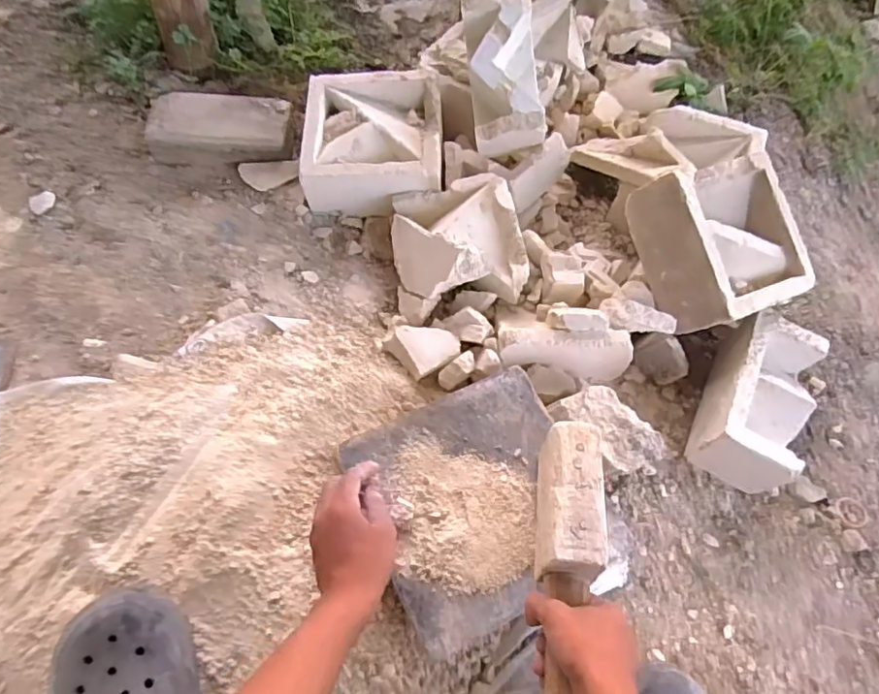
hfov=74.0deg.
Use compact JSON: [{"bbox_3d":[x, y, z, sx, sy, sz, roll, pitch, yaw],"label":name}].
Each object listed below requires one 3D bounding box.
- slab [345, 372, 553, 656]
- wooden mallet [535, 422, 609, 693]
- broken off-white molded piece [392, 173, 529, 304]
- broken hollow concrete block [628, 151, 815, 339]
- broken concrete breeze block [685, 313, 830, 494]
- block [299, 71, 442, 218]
[{"bbox_3d":[0.045,0.166,0.637,0.233,0.025,0.242,-23,67,-16],"label":"slab"},{"bbox_3d":[0.113,0.186,0.523,0.063,0.049,0.245,8,67,2],"label":"wooden mallet"},{"bbox_3d":[0.023,-0.149,0.810,0.166,0.076,0.175,-6,63,-8],"label":"broken off-white molded piece"},{"bbox_3d":[0.380,-0.142,0.798,0.197,0.115,0.201,-19,88,-29],"label":"broken hollow concrete block"},{"bbox_3d":[0.408,0.072,0.749,0.108,0.097,0.208,27,63,9],"label":"broken concrete breeze block"},{"bbox_3d":[-0.100,-0.304,0.892,0.199,0.108,0.208,3,62,-4],"label":"block"}]

